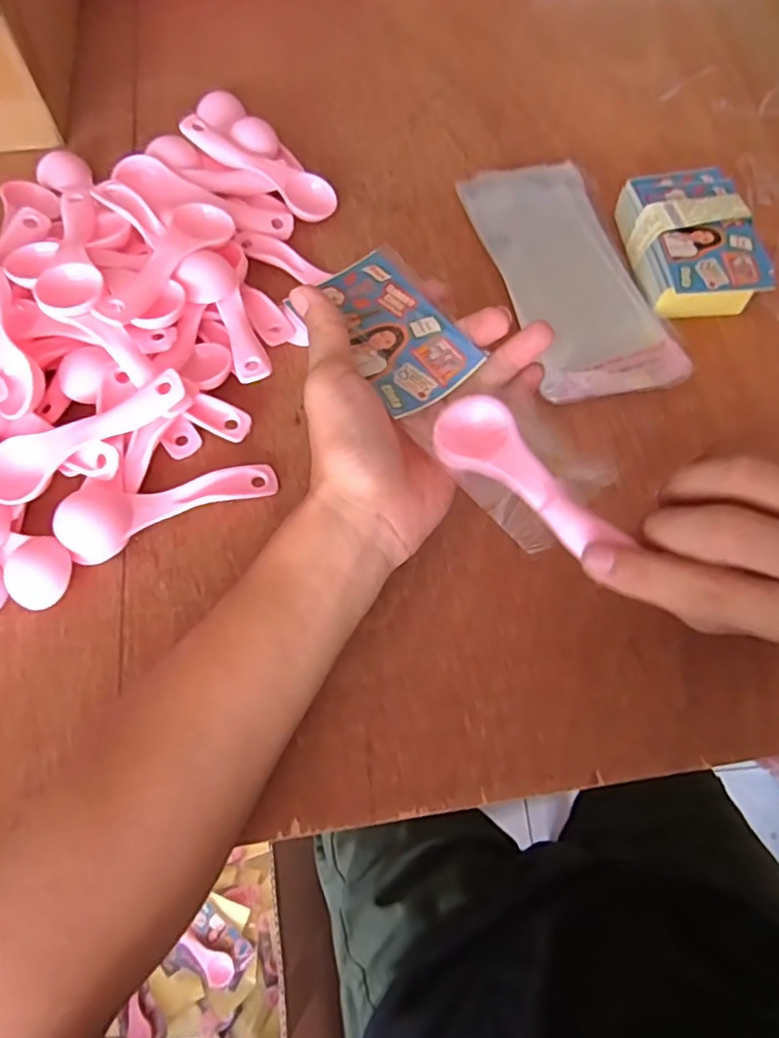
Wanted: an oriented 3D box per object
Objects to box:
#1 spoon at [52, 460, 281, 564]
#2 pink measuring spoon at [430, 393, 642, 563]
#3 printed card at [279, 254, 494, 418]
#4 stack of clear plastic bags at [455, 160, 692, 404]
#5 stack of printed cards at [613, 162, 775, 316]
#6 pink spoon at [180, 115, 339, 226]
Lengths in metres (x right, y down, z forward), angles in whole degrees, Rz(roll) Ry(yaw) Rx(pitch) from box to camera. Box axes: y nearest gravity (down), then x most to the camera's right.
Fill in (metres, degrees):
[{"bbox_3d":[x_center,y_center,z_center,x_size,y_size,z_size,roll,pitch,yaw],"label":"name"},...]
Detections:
[{"bbox_3d":[-0.121,-0.012,0.336,0.112,0.025,0.034,-24,68,-11],"label":"spoon"},{"bbox_3d":[0.058,-0.021,0.273,0.037,0.015,0.099,-35,64,-15],"label":"pink measuring spoon"},{"bbox_3d":[-0.001,-0.098,0.318,0.059,0.007,0.094,-37,73,-13],"label":"printed card"},{"bbox_3d":[0.116,-0.161,0.404,0.087,0.016,0.197,-14,66,-6],"label":"stack of clear plastic bags"},{"bbox_3d":[0.194,-0.175,0.399,0.069,0.038,0.104,-13,66,-6],"label":"stack of printed cards"},{"bbox_3d":[-0.090,-0.242,0.424,0.113,0.011,0.028,29,68,-2],"label":"pink spoon"}]

